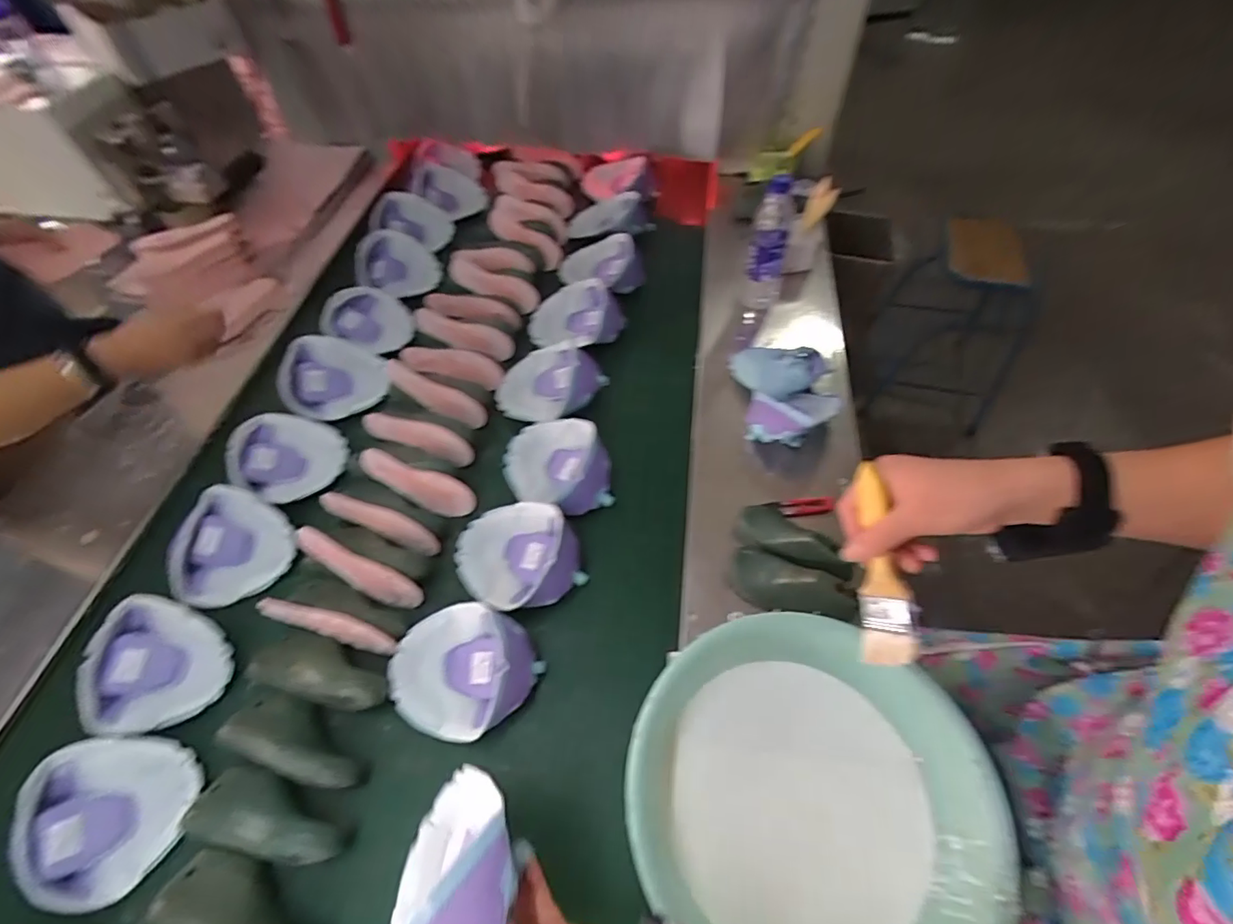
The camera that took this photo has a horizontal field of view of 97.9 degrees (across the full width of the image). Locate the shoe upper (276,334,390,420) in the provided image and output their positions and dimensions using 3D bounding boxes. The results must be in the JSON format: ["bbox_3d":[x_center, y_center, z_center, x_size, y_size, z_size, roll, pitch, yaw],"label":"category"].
[{"bbox_3d":[-0.463,-0.135,0.882,0.154,0.033,0.131,13,91,-29],"label":"shoe upper"}]

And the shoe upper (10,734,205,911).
[{"bbox_3d":[-0.530,0.367,0.556,0.146,0.045,0.146,-1,55,1],"label":"shoe upper"}]

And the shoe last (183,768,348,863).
[{"bbox_3d":[-0.365,0.365,0.558,0.173,0.047,0.070,8,56,7],"label":"shoe last"}]

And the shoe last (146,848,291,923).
[{"bbox_3d":[-0.362,0.427,0.515,0.168,0.047,0.069,11,56,9],"label":"shoe last"}]

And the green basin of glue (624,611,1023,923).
[{"bbox_3d":[0.169,0.302,0.493,0.300,0.091,0.287,-1,55,1],"label":"green basin of glue"}]

